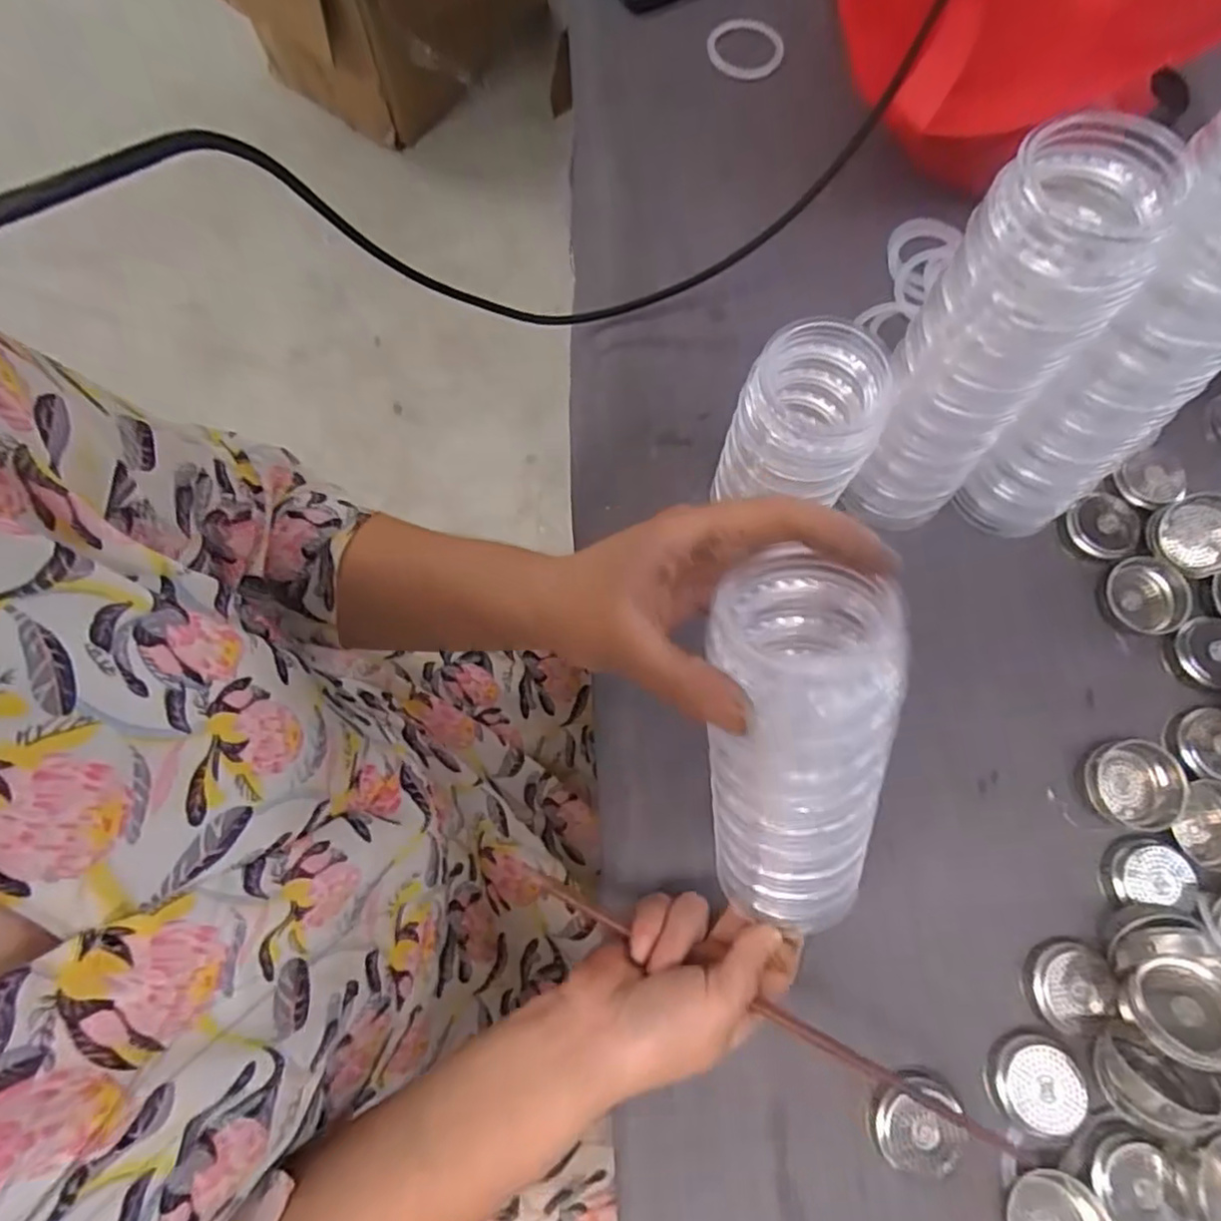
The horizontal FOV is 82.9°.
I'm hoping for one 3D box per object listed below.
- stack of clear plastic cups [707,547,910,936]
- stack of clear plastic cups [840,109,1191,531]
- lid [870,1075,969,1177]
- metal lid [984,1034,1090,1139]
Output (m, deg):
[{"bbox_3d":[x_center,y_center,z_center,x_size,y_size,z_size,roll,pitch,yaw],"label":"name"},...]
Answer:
[{"bbox_3d":[0.072,0.067,0.276,0.062,0.186,0.058,-4,36,1],"label":"stack of clear plastic cups"},{"bbox_3d":[0.171,-0.114,0.336,0.064,0.205,0.069,33,76,9],"label":"stack of clear plastic cups"},{"bbox_3d":[0.147,0.246,0.330,0.042,0.009,0.038,0,74,0],"label":"lid"},{"bbox_3d":[0.205,0.228,0.330,0.039,0.012,0.039,0,74,0],"label":"metal lid"}]

